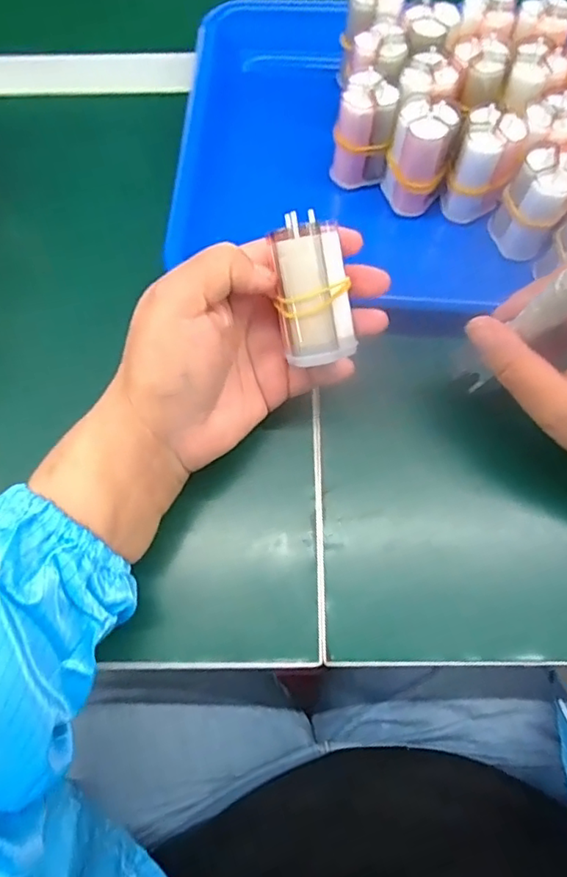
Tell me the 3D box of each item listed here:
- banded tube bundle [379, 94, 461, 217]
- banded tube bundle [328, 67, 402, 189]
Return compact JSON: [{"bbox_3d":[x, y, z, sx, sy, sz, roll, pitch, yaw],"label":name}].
[{"bbox_3d":[0.083,-0.175,0.357,0.028,0.065,0.034,-37,74,-13],"label":"banded tube bundle"},{"bbox_3d":[0.050,-0.191,0.361,0.033,0.064,0.025,5,70,2],"label":"banded tube bundle"}]

